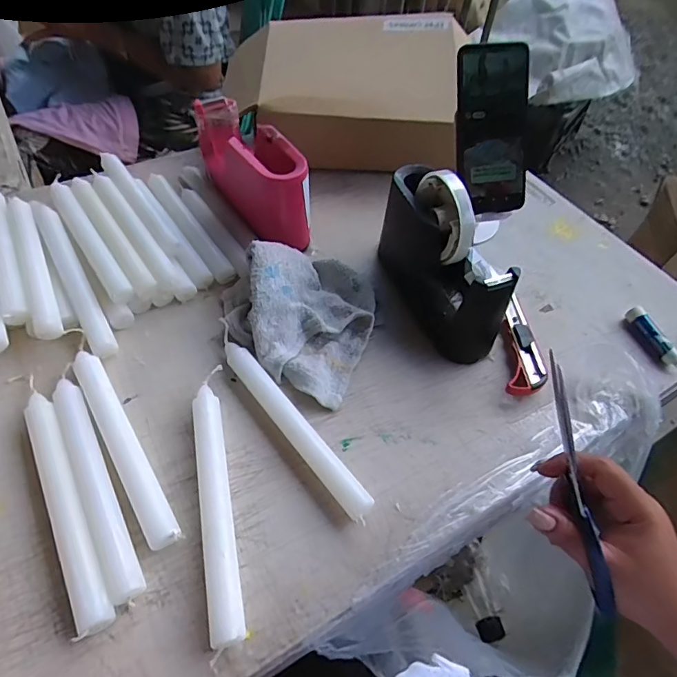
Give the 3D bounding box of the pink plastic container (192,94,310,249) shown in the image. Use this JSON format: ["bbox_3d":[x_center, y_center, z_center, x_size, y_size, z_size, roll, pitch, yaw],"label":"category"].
[{"bbox_3d":[-0.096,-0.182,0.539,0.057,0.106,0.178,-28,61,-22],"label":"pink plastic container"}]

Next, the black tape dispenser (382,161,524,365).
[{"bbox_3d":[0.102,-0.083,0.455,0.062,0.125,0.181,-17,57,-16],"label":"black tape dispenser"}]

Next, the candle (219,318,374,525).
[{"bbox_3d":[-0.047,0.063,0.404,0.021,0.019,0.215,-32,62,-24],"label":"candle"}]

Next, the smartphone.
[{"bbox_3d":[0.161,-0.216,0.492,0.075,0.161,0.016,-12,17,-13],"label":"smartphone"}]

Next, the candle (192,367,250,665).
[{"bbox_3d":[-0.094,0.117,0.363,0.025,0.020,0.209,-9,55,-10],"label":"candle"}]

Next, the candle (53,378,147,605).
[{"bbox_3d":[-0.189,0.108,0.364,0.023,0.018,0.192,-25,59,-20],"label":"candle"}]

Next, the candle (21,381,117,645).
[{"bbox_3d":[-0.204,0.115,0.350,0.025,0.020,0.201,-24,59,-20],"label":"candle"}]

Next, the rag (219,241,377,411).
[{"bbox_3d":[-0.026,-0.033,0.457,0.145,0.048,0.170,-38,65,-27],"label":"rag"}]

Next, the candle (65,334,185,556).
[{"bbox_3d":[-0.184,0.074,0.389,0.023,0.023,0.221,-28,61,-22],"label":"candle"}]

